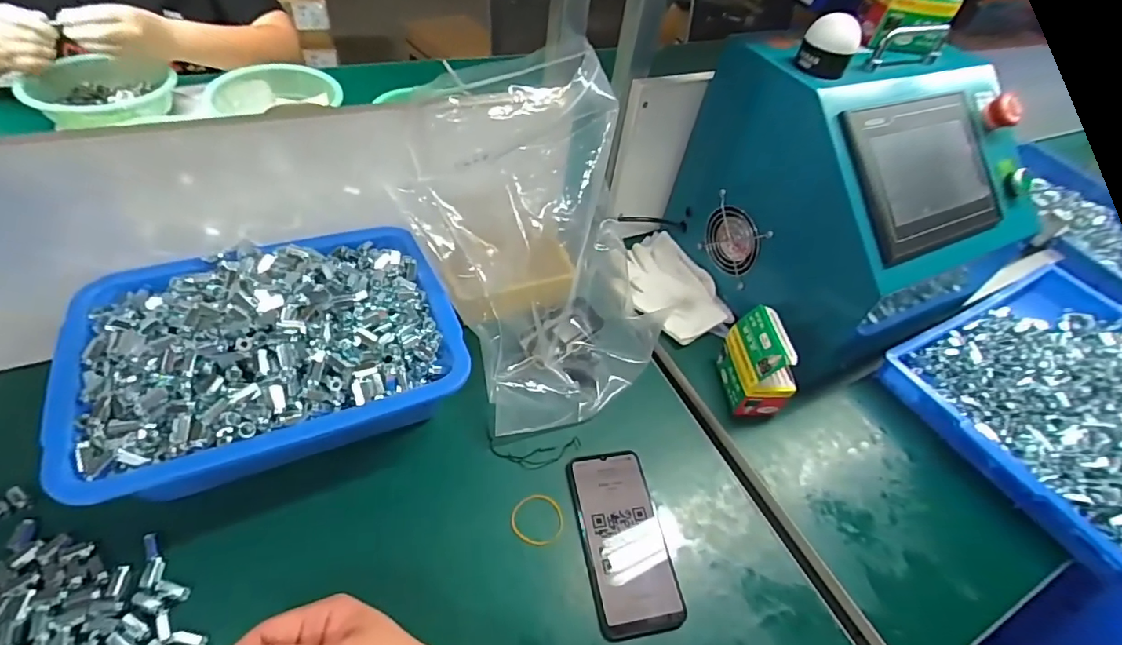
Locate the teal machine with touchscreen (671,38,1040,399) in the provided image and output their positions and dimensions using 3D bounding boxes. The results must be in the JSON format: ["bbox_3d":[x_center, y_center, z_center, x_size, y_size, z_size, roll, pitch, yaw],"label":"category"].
[{"bbox_3d":[0.353,-0.154,0.619,0.296,0.271,0.304,-18,55,-24],"label":"teal machine with touchscreen"}]

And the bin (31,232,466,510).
[{"bbox_3d":[-0.257,0.031,0.470,0.305,0.134,0.236,-17,54,-23],"label":"bin"}]

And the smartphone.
[{"bbox_3d":[0.056,0.187,0.455,0.075,0.010,0.157,-3,50,-13],"label":"smartphone"}]

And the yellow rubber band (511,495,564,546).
[{"bbox_3d":[-0.021,0.179,0.463,0.046,0.004,0.045,2,52,-3],"label":"yellow rubber band"}]

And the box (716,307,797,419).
[{"bbox_3d":[0.216,0.045,0.556,0.055,0.098,0.084,0,49,-9],"label":"box"}]

